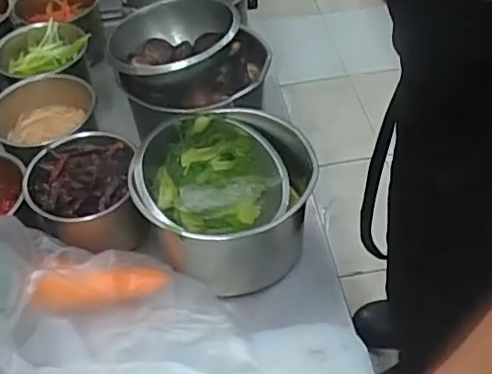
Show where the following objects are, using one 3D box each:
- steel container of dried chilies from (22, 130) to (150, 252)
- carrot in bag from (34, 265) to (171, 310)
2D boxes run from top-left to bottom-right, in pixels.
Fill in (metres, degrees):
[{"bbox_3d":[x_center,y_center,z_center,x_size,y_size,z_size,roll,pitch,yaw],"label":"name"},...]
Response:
[{"bbox_3d":[-0.166,0.015,0.655,0.112,0.088,0.132,-8,48,-4],"label":"steel container of dried chilies"},{"bbox_3d":[-0.137,0.093,0.588,0.123,0.032,0.030,-5,46,-20],"label":"carrot in bag"}]

